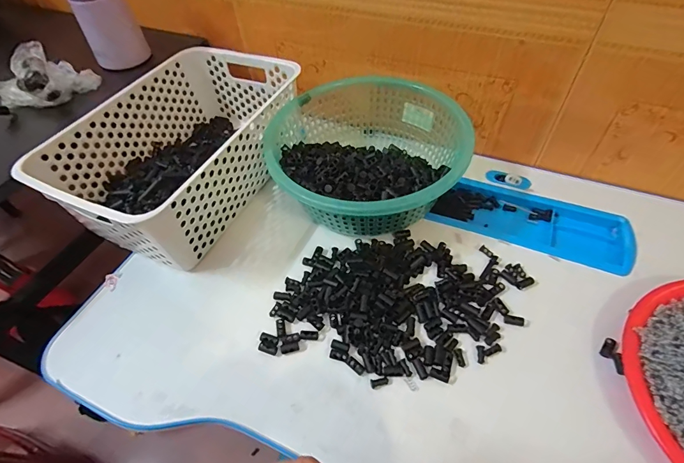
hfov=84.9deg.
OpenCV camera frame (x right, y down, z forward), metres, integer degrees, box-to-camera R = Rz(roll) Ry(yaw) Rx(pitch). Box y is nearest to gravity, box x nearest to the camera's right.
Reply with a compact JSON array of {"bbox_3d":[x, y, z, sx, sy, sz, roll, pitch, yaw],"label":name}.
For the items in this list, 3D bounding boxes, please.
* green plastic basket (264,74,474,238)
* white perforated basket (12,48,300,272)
[{"bbox_3d":[0.030,-0.087,0.463,0.221,0.089,0.230,-4,52,-1],"label":"green plastic basket"},{"bbox_3d":[-0.196,-0.104,0.483,0.195,0.114,0.298,19,55,17],"label":"white perforated basket"}]

